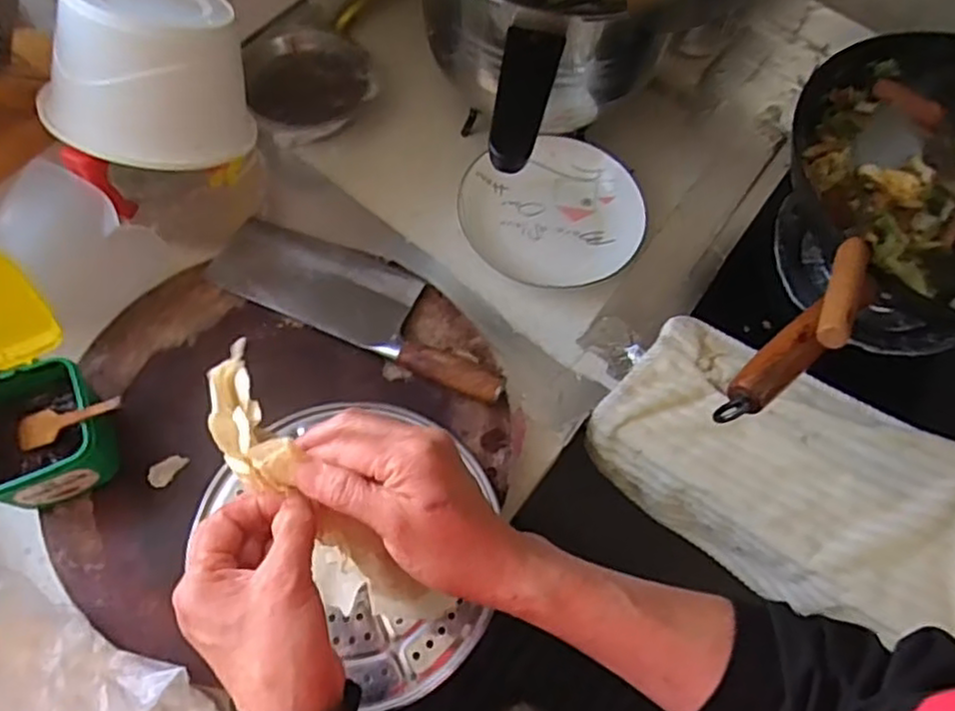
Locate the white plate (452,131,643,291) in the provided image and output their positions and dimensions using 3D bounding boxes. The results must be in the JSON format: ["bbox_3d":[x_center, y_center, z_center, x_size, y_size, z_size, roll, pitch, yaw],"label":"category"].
[{"bbox_3d":[0.077,-0.157,0.758,0.180,0.045,0.177,1,64,-3],"label":"white plate"}]

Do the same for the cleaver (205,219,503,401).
[{"bbox_3d":[-0.107,-0.054,0.658,0.303,0.034,0.093,24,65,8],"label":"cleaver"}]

